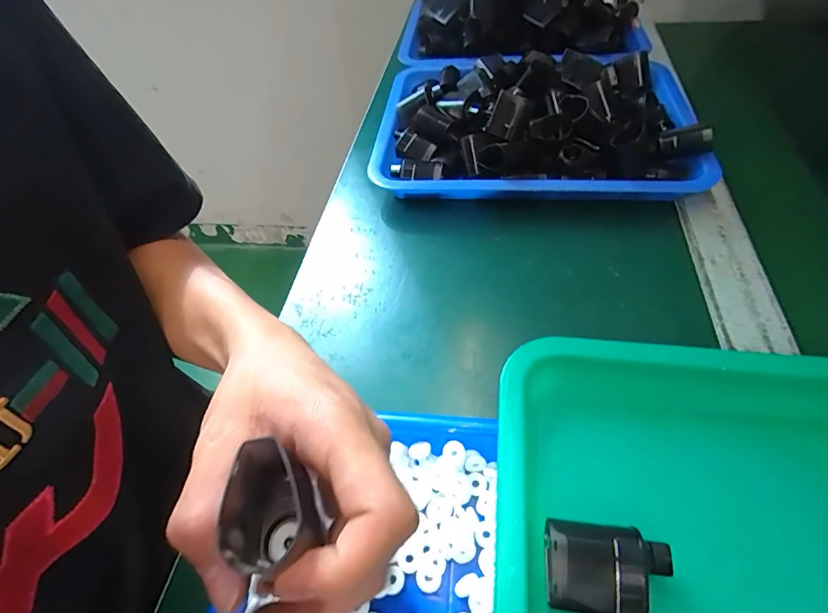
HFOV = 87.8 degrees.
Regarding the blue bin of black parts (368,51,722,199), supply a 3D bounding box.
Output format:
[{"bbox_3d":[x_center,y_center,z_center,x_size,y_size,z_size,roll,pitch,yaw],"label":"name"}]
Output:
[{"bbox_3d":[0.127,-0.208,0.474,0.327,0.077,0.260,2,52,6],"label":"blue bin of black parts"}]

